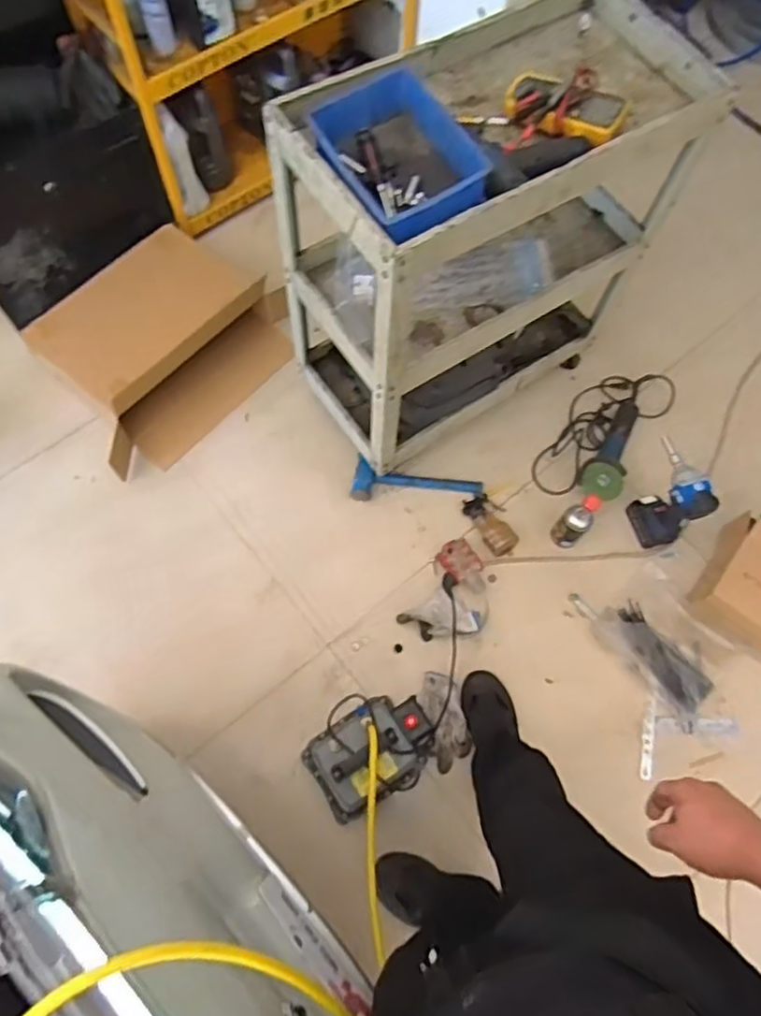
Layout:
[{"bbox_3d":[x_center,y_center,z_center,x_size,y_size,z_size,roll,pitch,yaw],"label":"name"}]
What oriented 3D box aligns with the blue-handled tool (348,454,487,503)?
[{"bbox_3d":[0.088,-0.052,1.500,0.306,0.065,0.092,8,70,1],"label":"blue-handled tool"}]

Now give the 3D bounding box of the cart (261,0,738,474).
[{"bbox_3d":[0.178,-0.504,1.288,0.665,0.706,0.367,-32,72,-14],"label":"cart"}]

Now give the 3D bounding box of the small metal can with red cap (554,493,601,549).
[{"bbox_3d":[0.423,0.030,1.401,0.059,0.177,0.060,1,70,-2],"label":"small metal can with red cap"}]

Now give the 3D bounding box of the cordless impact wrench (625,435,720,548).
[{"bbox_3d":[0.613,-0.038,1.410,0.073,0.241,0.195,-17,71,-8],"label":"cordless impact wrench"}]

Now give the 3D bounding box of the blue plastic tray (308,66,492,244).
[{"bbox_3d":[0.019,-0.497,0.933,0.179,0.080,0.270,-26,71,-12],"label":"blue plastic tray"}]

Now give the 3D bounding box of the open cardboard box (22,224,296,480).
[{"bbox_3d":[-0.549,-0.416,1.607,0.462,0.146,0.568,42,74,12],"label":"open cardboard box"}]

